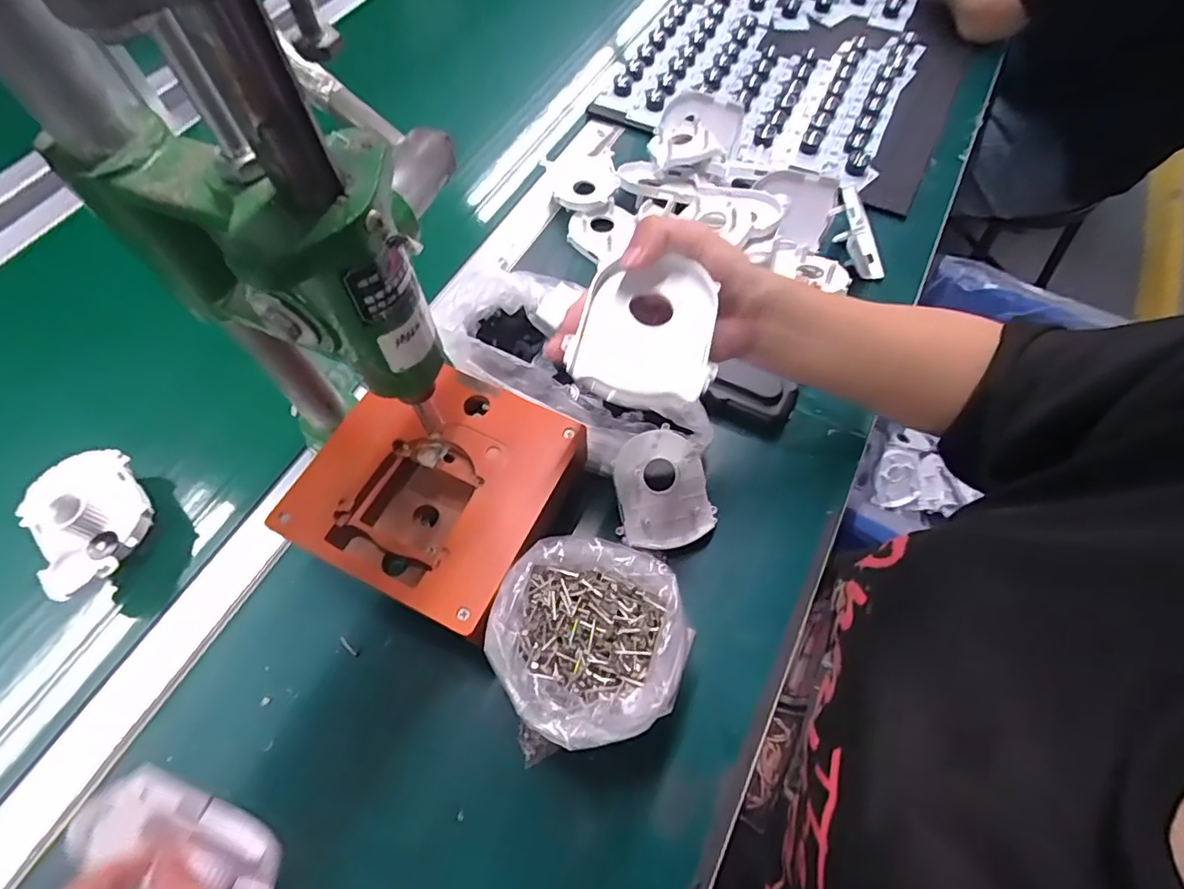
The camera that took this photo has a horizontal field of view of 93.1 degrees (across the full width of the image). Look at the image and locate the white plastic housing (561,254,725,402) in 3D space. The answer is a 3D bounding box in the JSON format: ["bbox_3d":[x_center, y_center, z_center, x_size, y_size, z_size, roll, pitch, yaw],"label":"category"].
[{"bbox_3d":[0.026,-0.060,0.289,0.070,0.018,0.079,5,63,2],"label":"white plastic housing"}]

